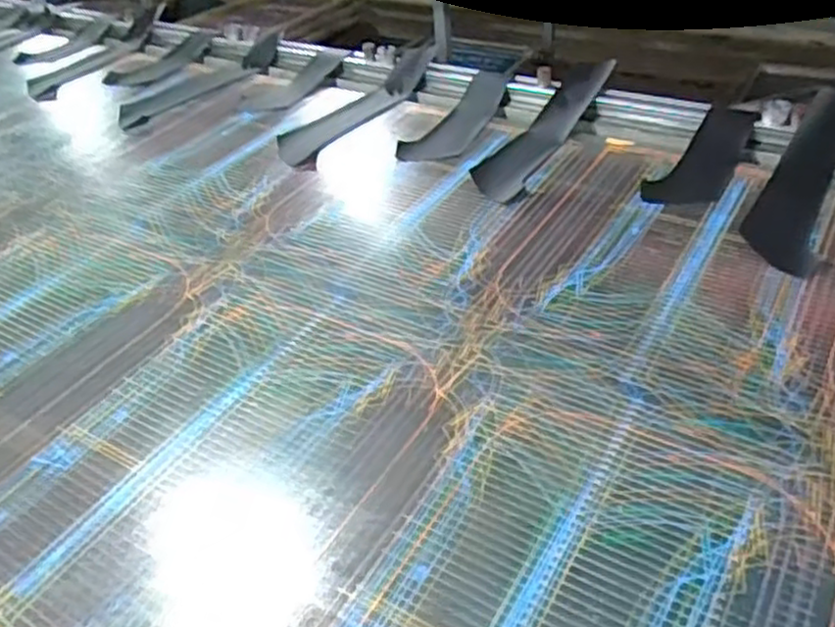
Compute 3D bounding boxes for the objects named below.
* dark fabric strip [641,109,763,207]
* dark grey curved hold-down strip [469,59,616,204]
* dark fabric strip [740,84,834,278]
[{"bbox_3d":[0.428,-0.235,1.096,0.097,0.026,0.273,23,49,28],"label":"dark fabric strip"},{"bbox_3d":[0.195,-0.301,1.173,0.106,0.048,0.386,20,48,26],"label":"dark grey curved hold-down strip"},{"bbox_3d":[0.536,-0.206,1.019,0.103,0.061,0.414,15,46,22],"label":"dark fabric strip"}]

